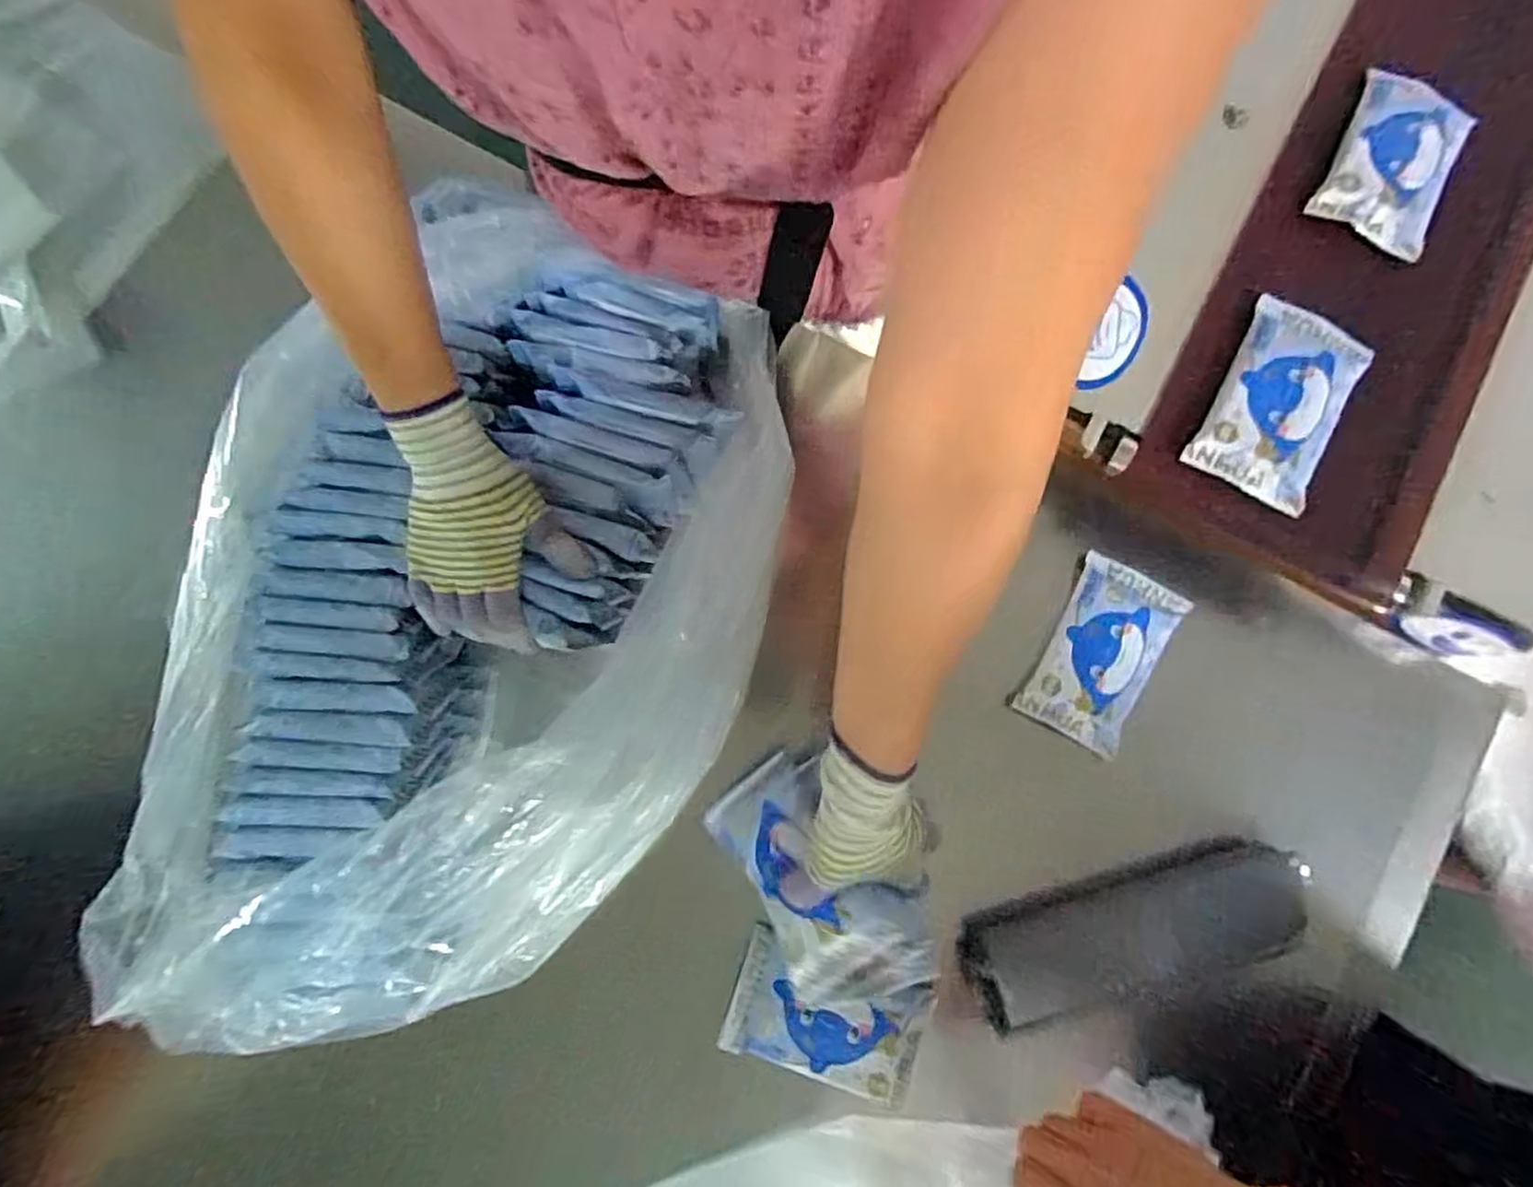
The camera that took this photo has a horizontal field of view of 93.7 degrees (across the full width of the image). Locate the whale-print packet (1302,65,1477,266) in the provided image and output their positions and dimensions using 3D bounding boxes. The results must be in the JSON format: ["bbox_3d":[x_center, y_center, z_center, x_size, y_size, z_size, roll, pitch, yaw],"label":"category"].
[{"bbox_3d":[0.466,-0.323,0.535,0.083,0.019,0.127,25,81,5],"label":"whale-print packet"}]

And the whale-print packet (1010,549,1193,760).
[{"bbox_3d":[0.263,0.047,0.563,0.082,0.014,0.141,28,82,6],"label":"whale-print packet"}]

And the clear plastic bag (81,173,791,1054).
[{"bbox_3d":[-0.215,0.015,0.502,0.337,0.137,0.546,21,81,5],"label":"clear plastic bag"}]

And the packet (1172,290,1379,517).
[{"bbox_3d":[0.364,-0.136,0.514,0.083,0.025,0.139,29,82,6],"label":"packet"}]

